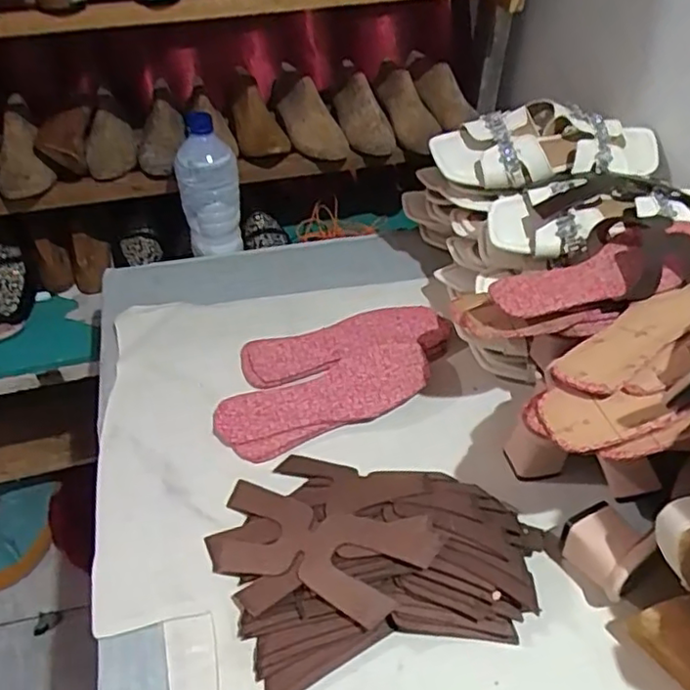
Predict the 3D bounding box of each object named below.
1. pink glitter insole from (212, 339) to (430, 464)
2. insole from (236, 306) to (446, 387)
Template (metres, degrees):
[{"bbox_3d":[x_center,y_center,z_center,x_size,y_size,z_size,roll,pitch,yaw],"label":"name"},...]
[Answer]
[{"bbox_3d":[-0.019,0.056,0.700,0.237,0.020,0.079,-20,48,-20],"label":"pink glitter insole"},{"bbox_3d":[0.001,-0.006,0.773,0.245,0.018,0.087,-10,45,-11],"label":"insole"}]

